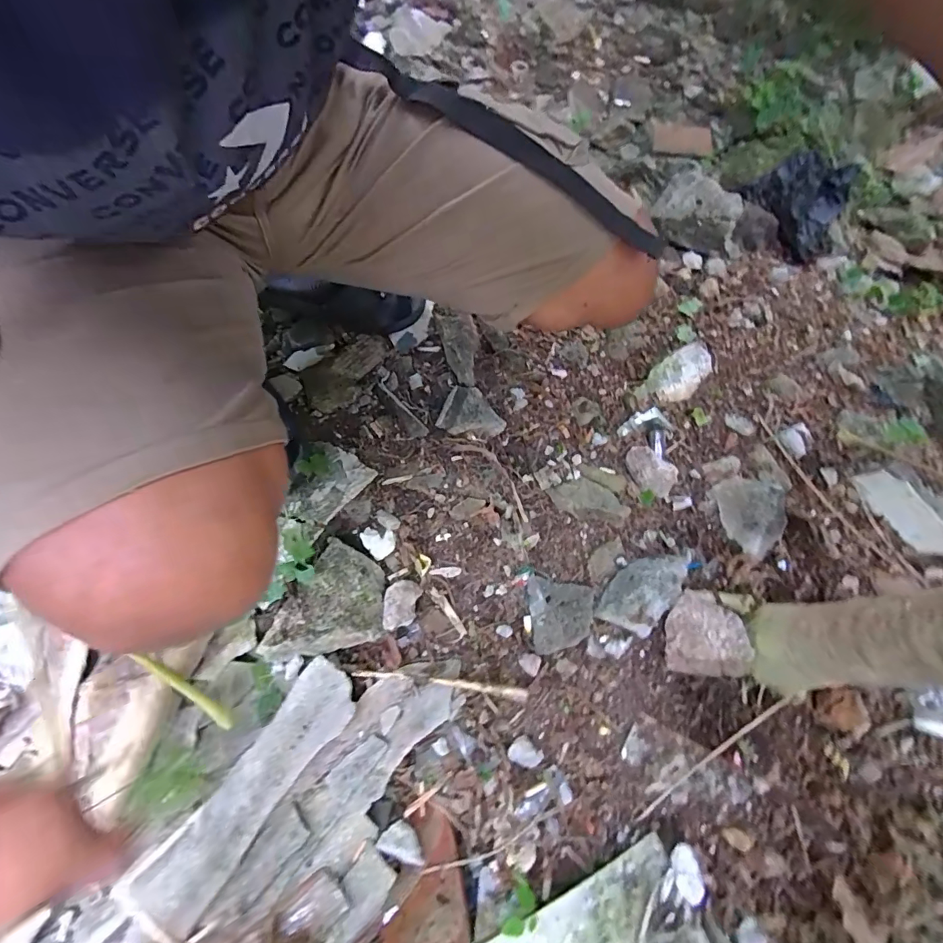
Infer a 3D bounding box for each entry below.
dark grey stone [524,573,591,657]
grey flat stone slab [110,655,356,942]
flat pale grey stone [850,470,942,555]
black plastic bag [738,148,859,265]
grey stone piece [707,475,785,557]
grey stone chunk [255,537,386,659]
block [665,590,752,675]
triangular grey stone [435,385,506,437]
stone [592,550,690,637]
[{"bbox_3d":[0.110,0.173,0.560,0.075,0.025,0.089,-4,71,-5],"label":"dark grey stone"},{"bbox_3d":[-0.226,0.326,0.469,0.074,0.023,0.258,37,72,9],"label":"grey flat stone slab"},{"bbox_3d":[0.576,0.051,0.592,0.028,0.065,0.135,-23,55,-10],"label":"flat pale grey stone"},{"bbox_3d":[0.545,-0.448,0.752,0.114,0.084,0.176,-38,76,-15],"label":"black plastic bag"},{"bbox_3d":[0.371,0.051,0.595,0.074,0.048,0.104,-21,73,-11],"label":"grey stone piece"},{"bbox_3d":[-0.160,0.165,0.530,0.107,0.027,0.143,29,71,6],"label":"grey stone chunk"},{"bbox_3d":[0.275,0.189,0.533,0.090,0.040,0.090,6,70,-2],"label":"block"},{"bbox_3d":[-0.001,-0.087,0.631,0.090,0.023,0.069,-2,71,-5],"label":"triangular grey stone"},{"bbox_3d":[0.215,0.141,0.560,0.068,0.025,0.125,40,73,10],"label":"stone"}]

